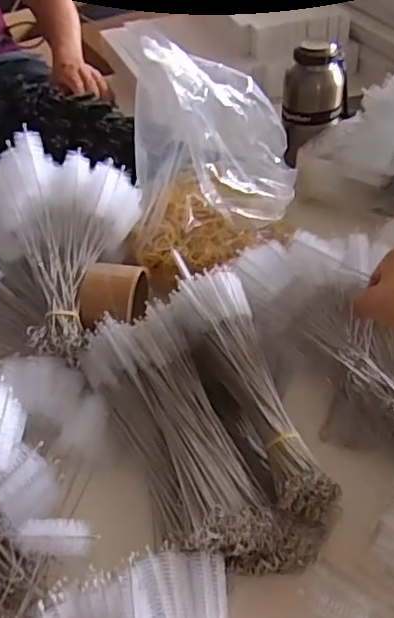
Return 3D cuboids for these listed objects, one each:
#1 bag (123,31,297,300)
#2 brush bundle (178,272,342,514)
[{"bbox_3d":[0.009,-0.144,0.568,0.153,0.220,0.083,-20,46,-16],"label":"bag"},{"bbox_3d":[0.048,0.067,0.478,0.057,0.049,0.212,-19,68,-15],"label":"brush bundle"}]

